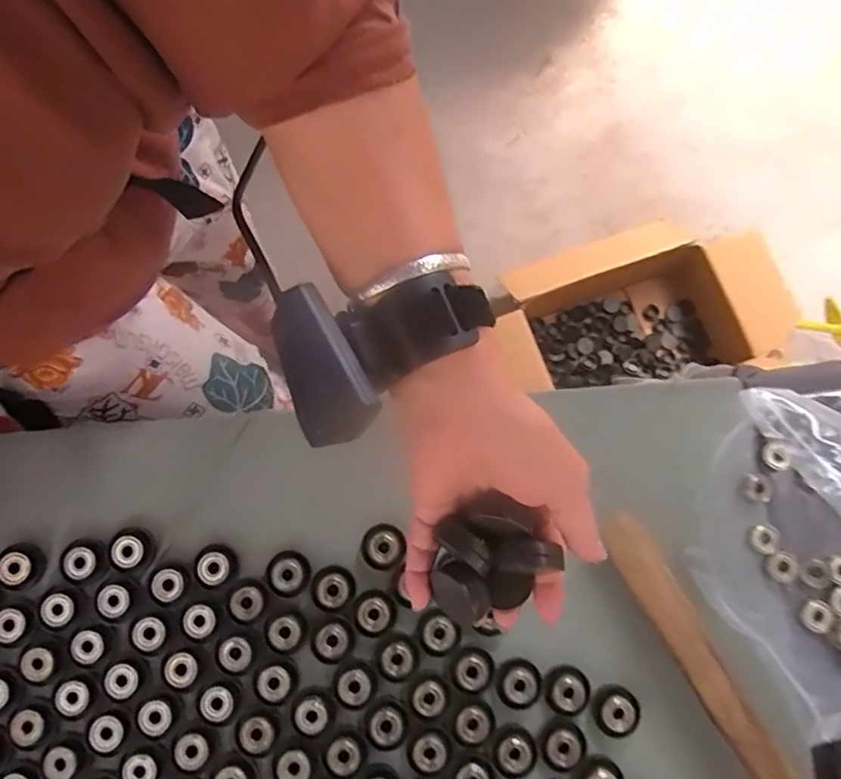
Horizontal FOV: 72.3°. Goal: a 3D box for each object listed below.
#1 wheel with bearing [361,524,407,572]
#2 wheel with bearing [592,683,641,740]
[{"bbox_3d":[-0.027,0.114,0.416,0.030,0.006,0.032,0,80,0],"label":"wheel with bearing"},{"bbox_3d":[0.136,0.224,0.398,0.031,0.007,0.031,0,80,0],"label":"wheel with bearing"}]

